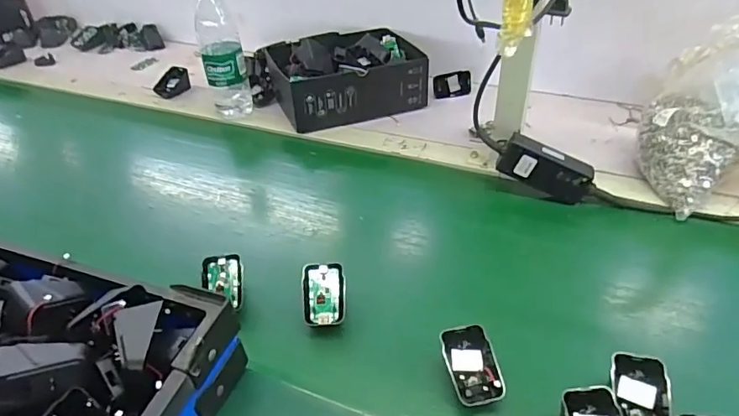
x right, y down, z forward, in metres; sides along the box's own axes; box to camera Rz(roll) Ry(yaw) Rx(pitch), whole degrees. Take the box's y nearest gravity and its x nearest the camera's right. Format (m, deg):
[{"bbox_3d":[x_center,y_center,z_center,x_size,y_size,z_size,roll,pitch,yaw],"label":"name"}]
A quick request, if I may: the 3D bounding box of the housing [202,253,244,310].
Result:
[{"bbox_3d":[-0.158,0.080,0.542,0.042,0.008,0.067,-7,58,-12],"label":"housing"}]

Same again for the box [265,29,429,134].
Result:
[{"bbox_3d":[-0.037,-0.232,0.882,0.249,0.095,0.182,-16,41,-14],"label":"box"}]

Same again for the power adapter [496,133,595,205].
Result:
[{"bbox_3d":[0.228,-0.049,0.649,0.116,0.053,0.027,26,44,4],"label":"power adapter"}]

